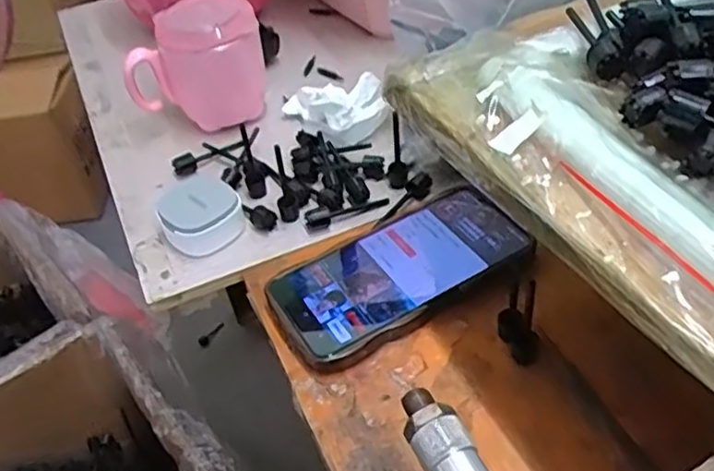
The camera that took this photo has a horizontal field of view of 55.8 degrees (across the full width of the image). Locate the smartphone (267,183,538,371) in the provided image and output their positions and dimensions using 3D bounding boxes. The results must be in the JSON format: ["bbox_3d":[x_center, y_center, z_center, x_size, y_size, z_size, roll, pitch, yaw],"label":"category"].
[{"bbox_3d":[0.027,0.022,0.434,0.164,0.015,0.082,-25,47,-18],"label":"smartphone"}]

